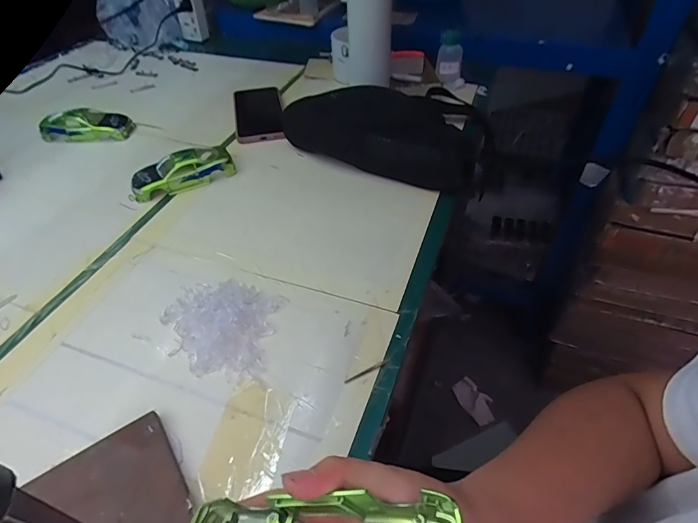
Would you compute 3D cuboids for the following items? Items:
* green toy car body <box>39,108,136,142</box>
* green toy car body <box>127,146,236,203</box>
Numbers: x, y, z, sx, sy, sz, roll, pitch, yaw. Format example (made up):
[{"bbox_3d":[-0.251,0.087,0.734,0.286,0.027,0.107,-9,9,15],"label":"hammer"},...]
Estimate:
[{"bbox_3d":[-0.404,-0.210,0.649,0.125,0.032,0.049,-2,46,-1],"label":"green toy car body"},{"bbox_3d":[-0.219,-0.121,0.558,0.127,0.035,0.055,-17,48,-14],"label":"green toy car body"}]

